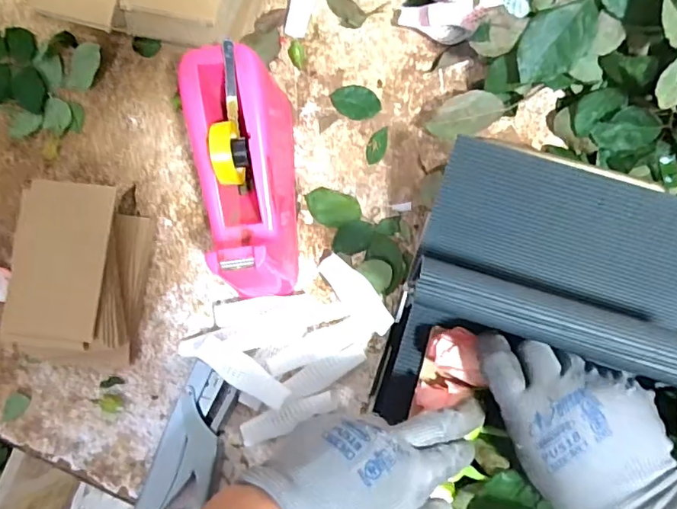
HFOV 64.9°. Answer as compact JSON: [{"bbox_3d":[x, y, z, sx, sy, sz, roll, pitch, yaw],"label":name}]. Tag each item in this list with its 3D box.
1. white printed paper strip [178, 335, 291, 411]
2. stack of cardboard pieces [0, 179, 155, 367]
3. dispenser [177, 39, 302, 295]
[{"bbox_3d":[-0.093,0.100,0.481,0.111,0.035,0.032,25,87,7],"label":"white printed paper strip"},{"bbox_3d":[-0.241,0.019,0.490,0.109,0.060,0.163,6,84,5],"label":"stack of cardboard pieces"},{"bbox_3d":[-0.080,-0.064,0.465,0.076,0.103,0.200,-5,84,4],"label":"dispenser"}]

